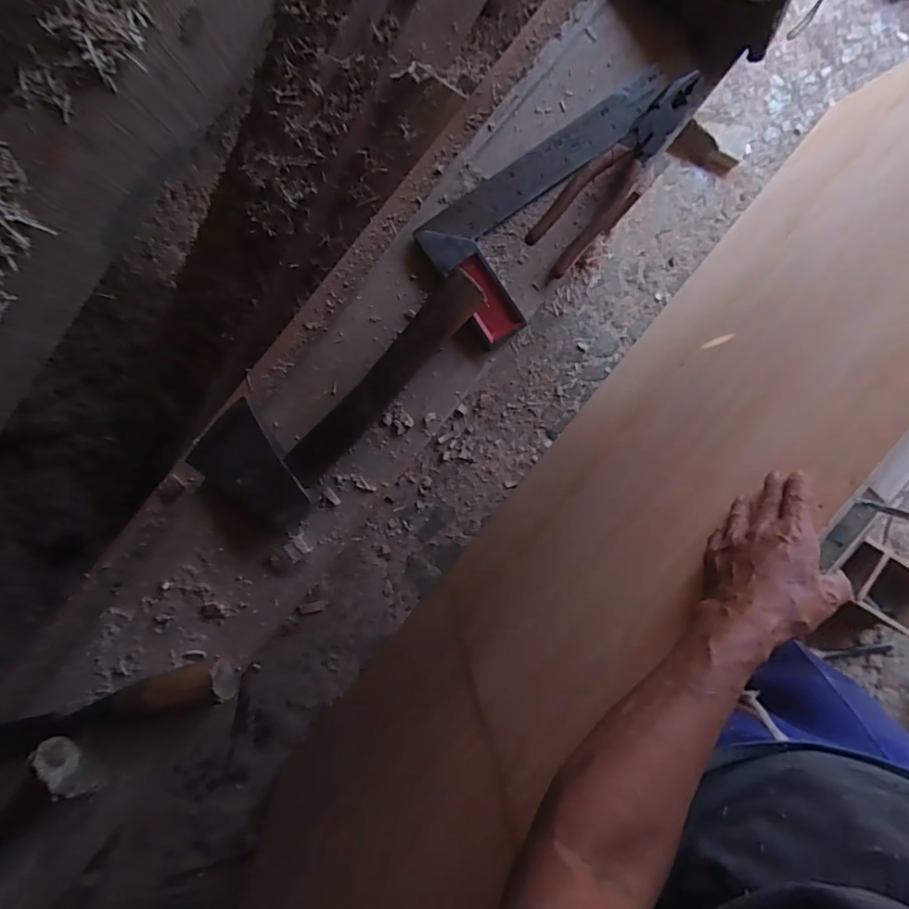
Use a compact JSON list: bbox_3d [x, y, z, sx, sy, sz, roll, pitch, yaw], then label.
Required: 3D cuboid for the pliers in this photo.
[{"bbox_3d":[0.138,-0.242,0.460,0.050,0.013,0.190,37,96,-30],"label":"pliers"}]

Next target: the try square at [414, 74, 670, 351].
[{"bbox_3d":[0.098,-0.217,0.471,0.248,0.013,0.118,-36,89,1],"label":"try square"}]

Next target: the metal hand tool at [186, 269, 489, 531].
[{"bbox_3d":[-0.097,-0.053,0.463,0.288,0.041,0.107,-43,89,1],"label":"metal hand tool"}]

